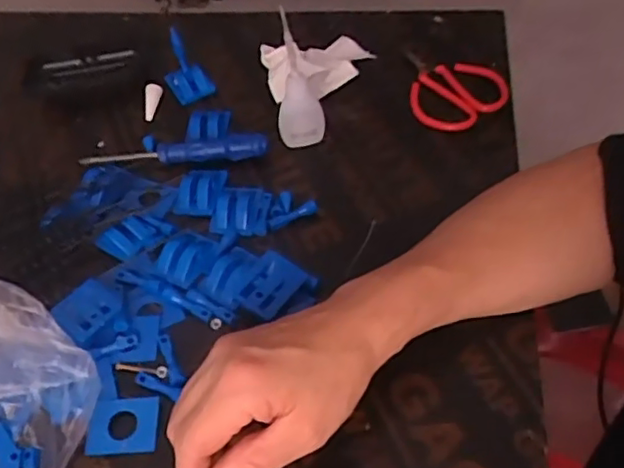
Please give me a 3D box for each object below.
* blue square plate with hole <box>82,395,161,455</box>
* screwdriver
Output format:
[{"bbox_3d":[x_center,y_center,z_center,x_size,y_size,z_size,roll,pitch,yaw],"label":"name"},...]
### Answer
[{"bbox_3d":[-0.112,0.113,0.370,0.041,0.004,0.033,-5,52,3],"label":"blue square plate with hole"},{"bbox_3d":[-0.111,-0.066,0.499,0.152,0.017,0.014,-2,52,5],"label":"screwdriver"}]

